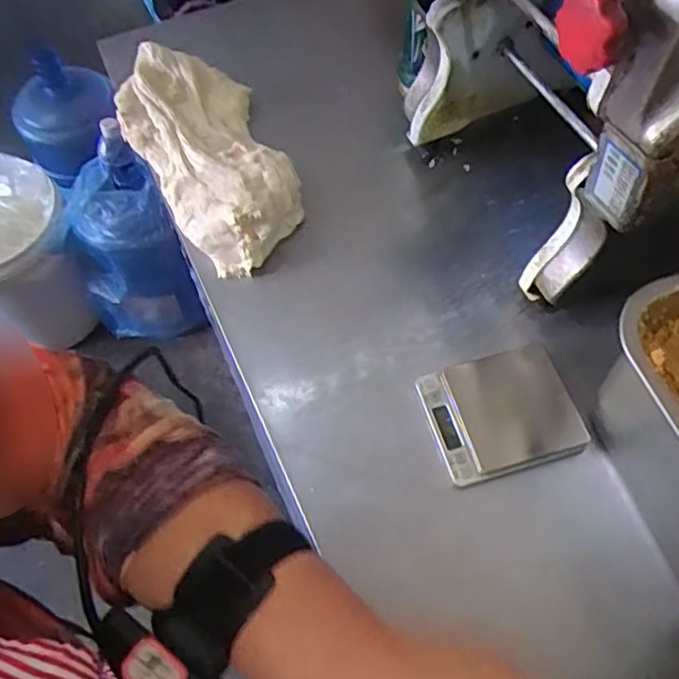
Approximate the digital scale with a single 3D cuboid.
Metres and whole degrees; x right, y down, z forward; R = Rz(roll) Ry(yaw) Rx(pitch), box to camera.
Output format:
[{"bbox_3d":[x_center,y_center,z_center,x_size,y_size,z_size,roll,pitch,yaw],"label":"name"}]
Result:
[{"bbox_3d":[0.142,0.064,0.568,0.124,0.014,0.105,-15,63,-8],"label":"digital scale"}]

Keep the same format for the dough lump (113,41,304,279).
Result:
[{"bbox_3d":[-0.137,-0.206,0.696,0.144,0.061,0.287,-28,65,-14],"label":"dough lump"}]

